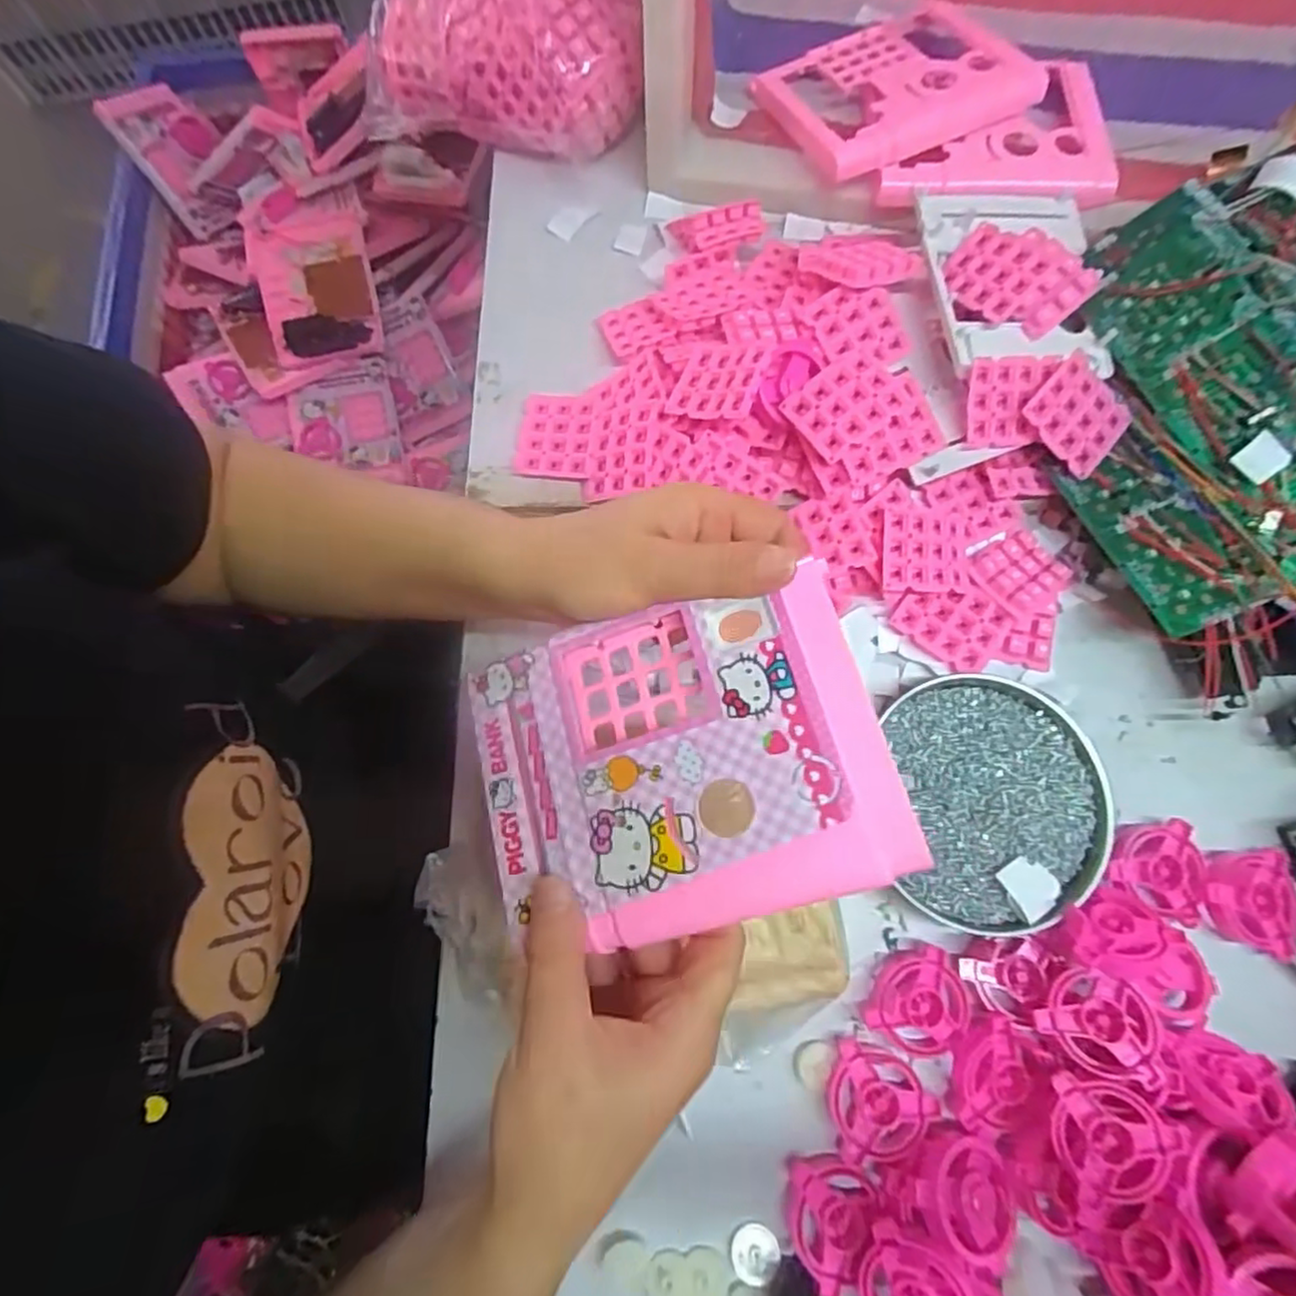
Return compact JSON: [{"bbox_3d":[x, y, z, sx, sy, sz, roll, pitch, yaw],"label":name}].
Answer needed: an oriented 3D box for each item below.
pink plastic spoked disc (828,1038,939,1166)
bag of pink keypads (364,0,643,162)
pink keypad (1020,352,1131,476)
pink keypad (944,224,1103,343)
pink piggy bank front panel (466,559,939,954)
[{"bbox_3d":[0.118,0.234,0.335,0.053,0.013,0.052,0,74,1],"label":"pink plastic spoked disc"},{"bbox_3d":[-0.090,-0.484,0.490,0.206,0.104,0.199,18,76,6],"label":"bag of pink keypads"},{"bbox_3d":[0.256,-0.139,0.395,0.059,0.004,0.049,39,92,-13],"label":"pink keypad"},{"bbox_3d":[0.226,-0.227,0.409,0.079,0.017,0.056,36,94,18],"label":"pink keypad"},{"bbox_3d":[0.010,0.046,0.264,0.157,0.019,0.124,-18,69,11],"label":"pink piggy bank front panel"}]

